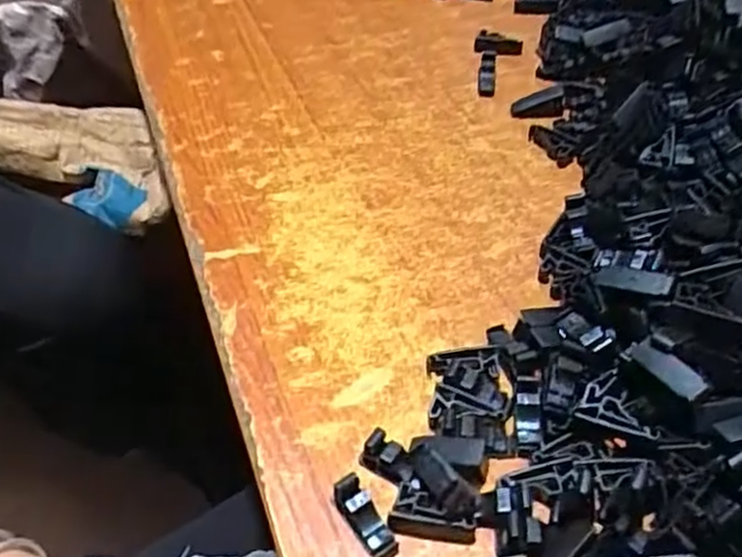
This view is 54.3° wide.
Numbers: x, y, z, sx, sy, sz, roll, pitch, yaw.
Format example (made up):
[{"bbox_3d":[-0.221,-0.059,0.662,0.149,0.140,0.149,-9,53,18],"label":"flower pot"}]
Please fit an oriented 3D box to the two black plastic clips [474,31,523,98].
[{"bbox_3d":[0.079,-0.136,0.457,0.029,0.008,0.061,6,49,8],"label":"two black plastic clips"}]

